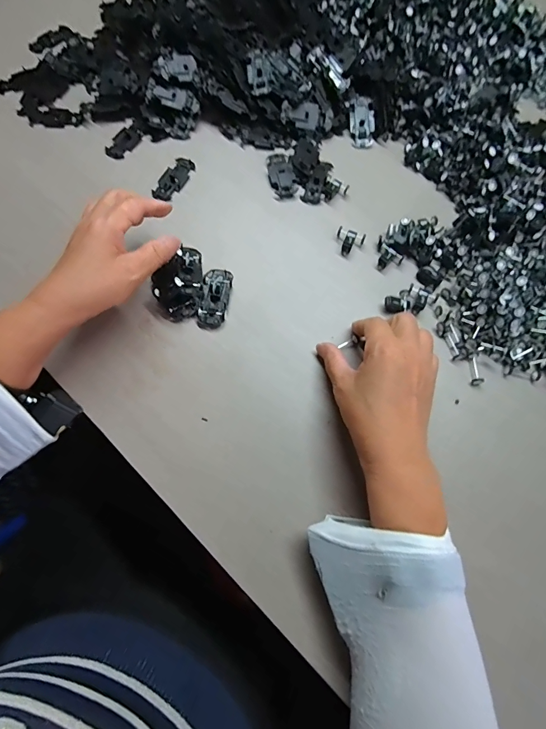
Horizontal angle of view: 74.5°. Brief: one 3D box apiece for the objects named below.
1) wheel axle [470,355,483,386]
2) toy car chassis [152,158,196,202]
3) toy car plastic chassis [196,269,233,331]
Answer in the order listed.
[{"bbox_3d":[0.197,0.006,0.348,0.009,0.008,0.031,7,70,1],"label":"wheel axle"},{"bbox_3d":[-0.118,-0.222,0.430,0.029,0.005,0.064,25,71,7],"label":"toy car chassis"},{"bbox_3d":[-0.059,-0.068,0.368,0.029,0.013,0.066,7,70,1],"label":"toy car plastic chassis"}]

